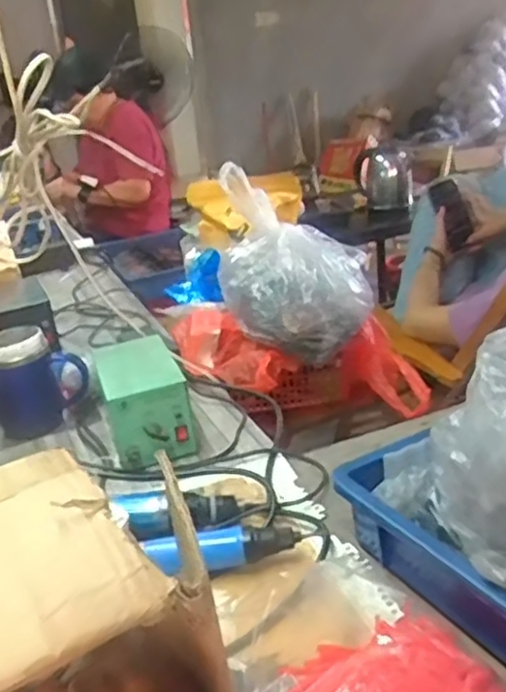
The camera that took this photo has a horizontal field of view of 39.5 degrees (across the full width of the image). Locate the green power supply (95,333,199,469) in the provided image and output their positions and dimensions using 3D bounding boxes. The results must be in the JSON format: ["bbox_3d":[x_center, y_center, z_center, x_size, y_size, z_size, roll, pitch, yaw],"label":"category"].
[{"bbox_3d":[-0.133,0.068,0.865,0.092,0.104,0.151,-12,24,-13],"label":"green power supply"}]

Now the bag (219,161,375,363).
[{"bbox_3d":[0.063,-0.123,1.062,0.224,0.235,0.160,-7,23,-1],"label":"bag"}]

